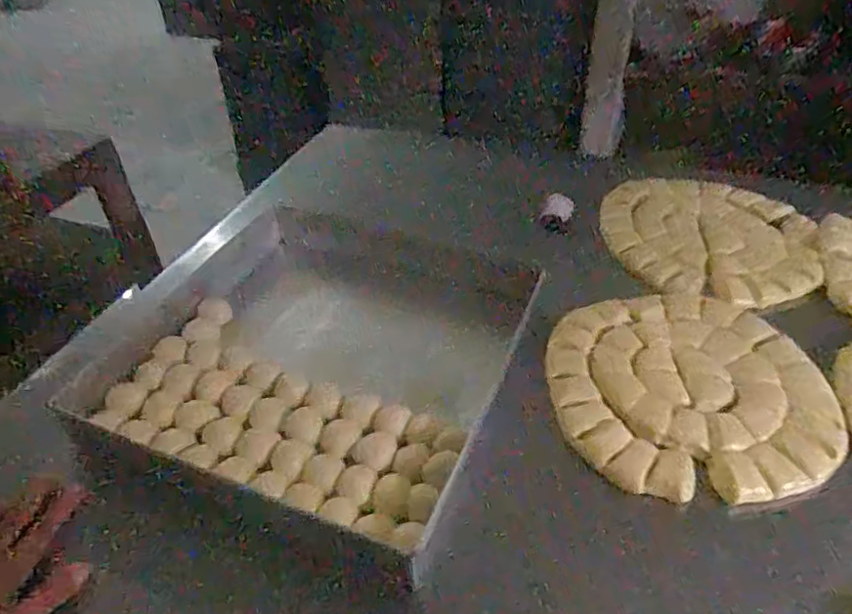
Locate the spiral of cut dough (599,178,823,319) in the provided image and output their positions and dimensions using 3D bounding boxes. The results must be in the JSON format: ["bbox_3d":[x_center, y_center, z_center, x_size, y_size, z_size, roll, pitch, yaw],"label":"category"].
[{"bbox_3d":[0.413,-0.104,0.882,0.280,0.025,0.292,-2,41,2],"label":"spiral of cut dough"}]

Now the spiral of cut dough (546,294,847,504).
[{"bbox_3d":[0.285,0.082,0.680,0.279,0.020,0.277,-2,41,2],"label":"spiral of cut dough"}]

